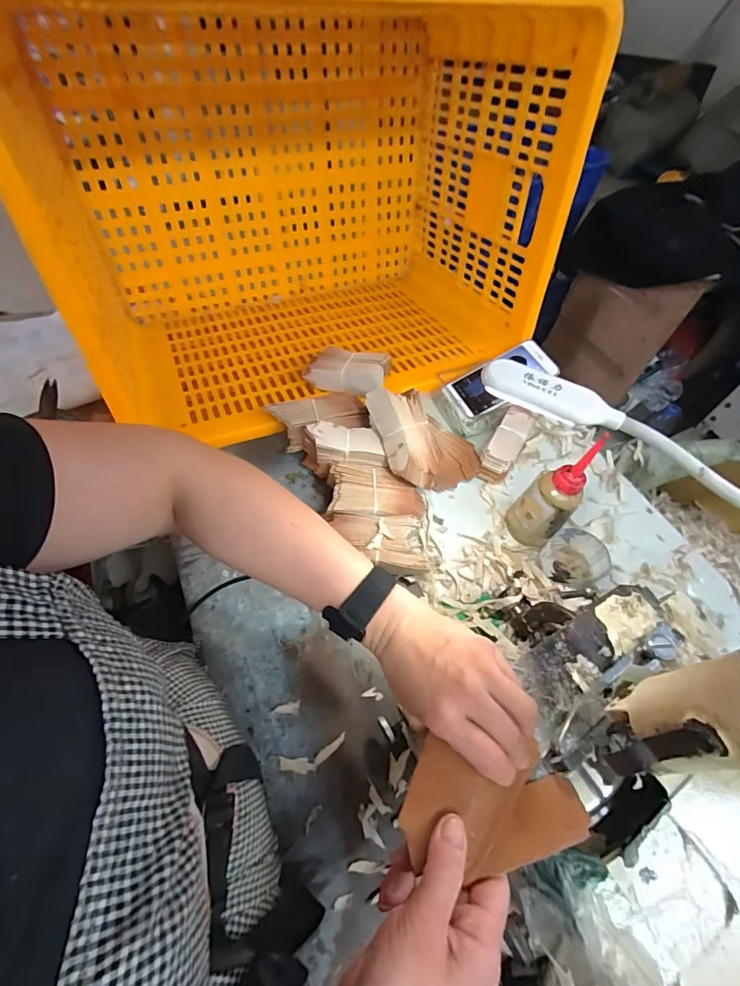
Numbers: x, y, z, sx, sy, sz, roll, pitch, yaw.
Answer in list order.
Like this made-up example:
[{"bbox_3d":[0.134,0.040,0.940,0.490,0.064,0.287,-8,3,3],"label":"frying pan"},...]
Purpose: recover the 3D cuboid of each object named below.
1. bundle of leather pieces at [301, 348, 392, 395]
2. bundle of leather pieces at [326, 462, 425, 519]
[{"bbox_3d":[-0.033,-0.183,0.643,0.114,0.035,0.066,14,56,4],"label":"bundle of leather pieces"},{"bbox_3d":[0.007,0.009,0.551,0.120,0.046,0.072,5,56,-2],"label":"bundle of leather pieces"}]

